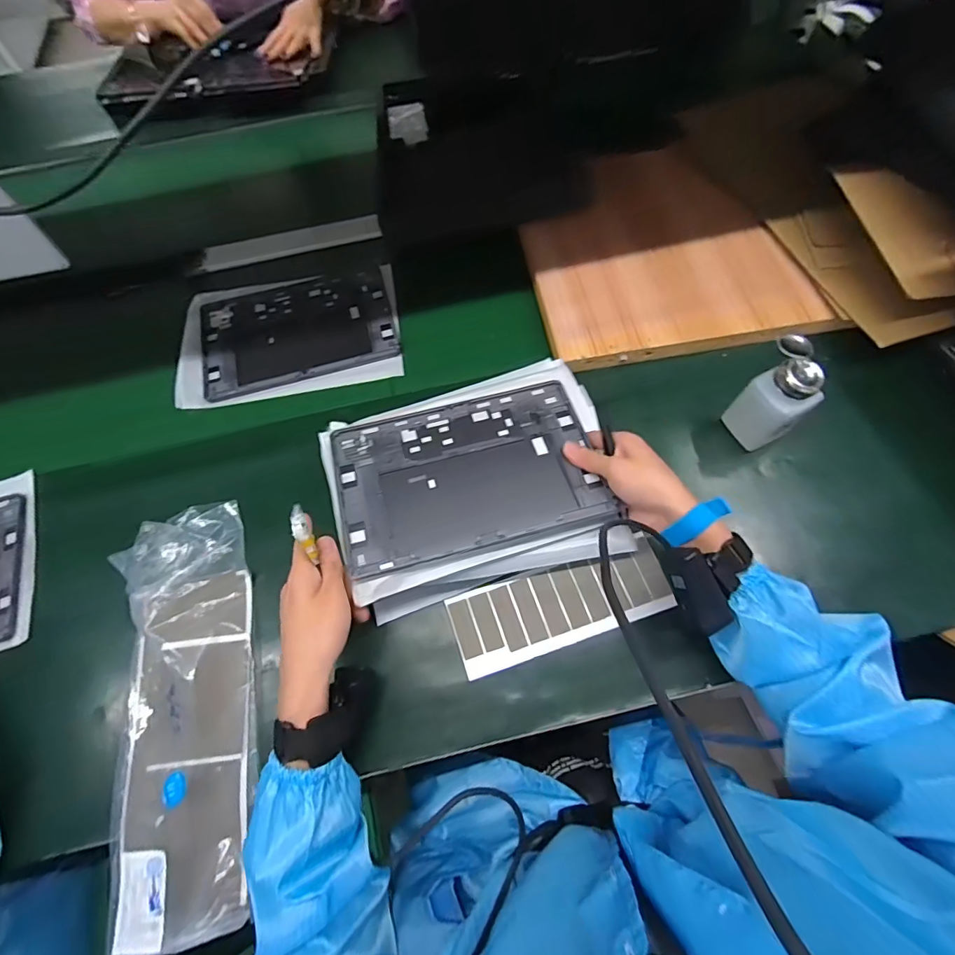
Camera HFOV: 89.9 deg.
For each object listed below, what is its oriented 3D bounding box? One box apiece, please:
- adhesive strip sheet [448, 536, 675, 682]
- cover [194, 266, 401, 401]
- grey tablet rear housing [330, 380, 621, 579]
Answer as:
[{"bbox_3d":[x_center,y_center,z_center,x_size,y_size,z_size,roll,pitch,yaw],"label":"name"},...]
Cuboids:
[{"bbox_3d":[0.084,0.127,0.482,0.217,0.008,0.079,-18,67,-6],"label":"adhesive strip sheet"},{"bbox_3d":[-0.243,-0.203,0.651,0.252,0.008,0.176,-16,65,-5],"label":"cover"},{"bbox_3d":[-0.011,-0.007,0.477,0.249,0.006,0.170,-13,60,-7],"label":"grey tablet rear housing"}]

